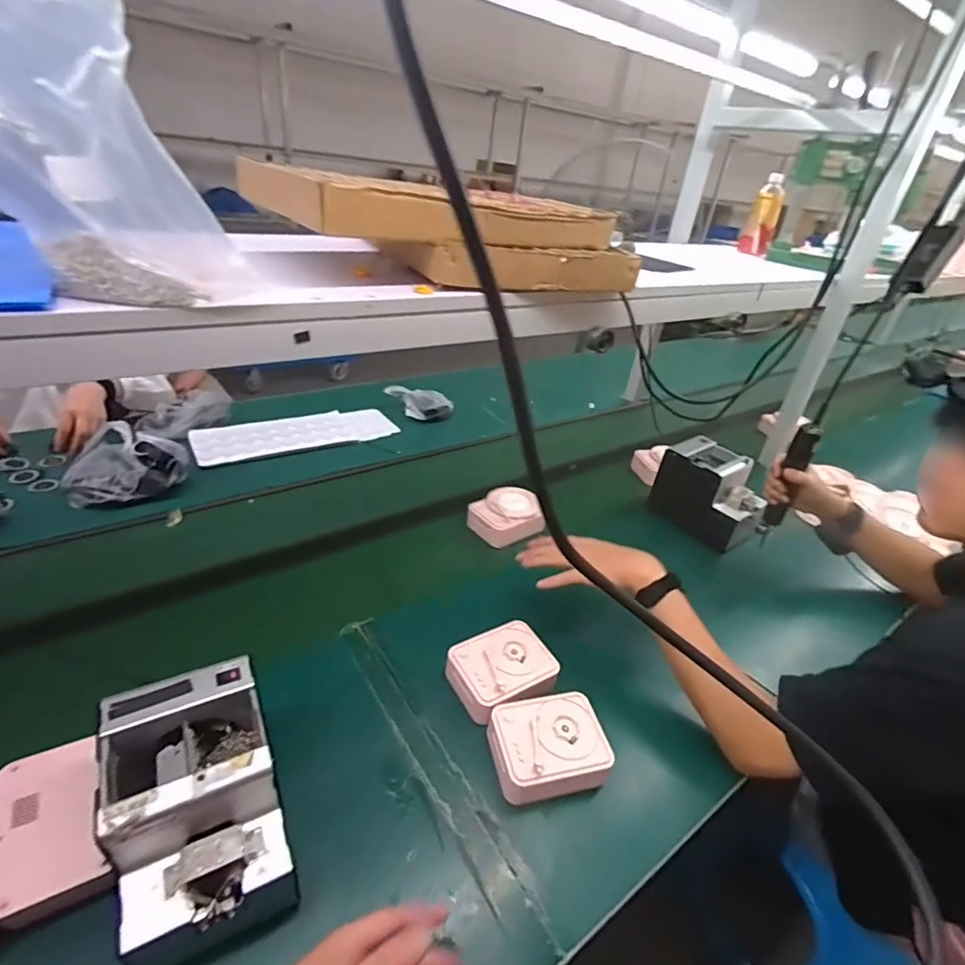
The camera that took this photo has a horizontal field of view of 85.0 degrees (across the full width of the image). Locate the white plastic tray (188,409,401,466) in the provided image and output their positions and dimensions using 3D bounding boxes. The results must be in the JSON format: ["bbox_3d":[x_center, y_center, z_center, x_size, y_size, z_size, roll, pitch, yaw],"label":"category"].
[{"bbox_3d":[-0.418,-0.113,1.207,0.435,0.019,0.162,-10,36,-26],"label":"white plastic tray"}]

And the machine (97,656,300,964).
[{"bbox_3d":[-0.250,0.286,0.467,0.120,0.143,0.168,-12,37,-28],"label":"machine"}]

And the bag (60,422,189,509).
[{"bbox_3d":[-0.658,-0.033,0.953,0.186,0.091,0.148,5,32,-4],"label":"bag"}]

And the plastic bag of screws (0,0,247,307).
[{"bbox_3d":[-0.305,-0.236,0.390,0.198,0.183,0.093,10,32,4],"label":"plastic bag of screws"}]

